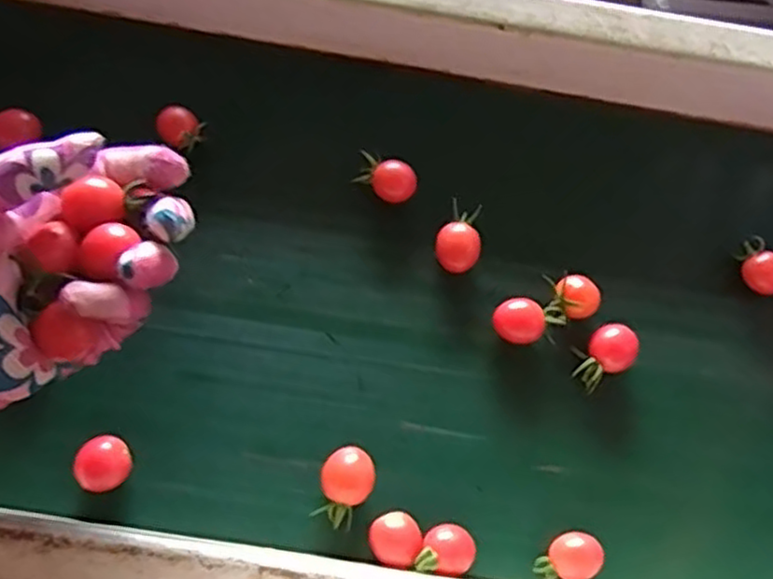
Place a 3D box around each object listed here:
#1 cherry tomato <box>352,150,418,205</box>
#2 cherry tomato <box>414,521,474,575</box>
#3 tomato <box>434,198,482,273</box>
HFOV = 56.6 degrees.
[{"bbox_3d":[0.000,-0.066,0.431,0.035,0.022,0.020,16,68,6],"label":"cherry tomato"},{"bbox_3d":[0.030,0.133,0.367,0.030,0.025,0.025,3,67,0],"label":"cherry tomato"},{"bbox_3d":[0.043,-0.029,0.424,0.026,0.022,0.039,14,68,5],"label":"tomato"}]

